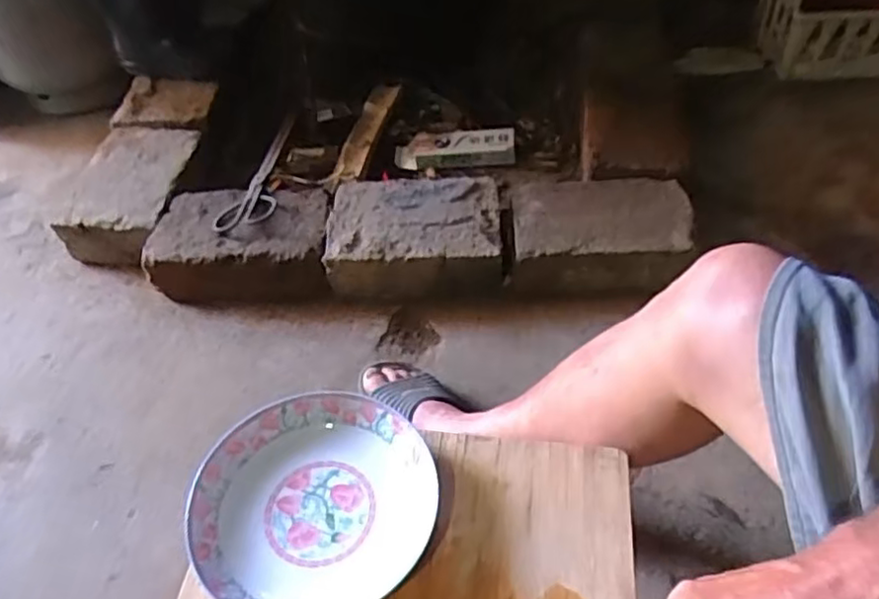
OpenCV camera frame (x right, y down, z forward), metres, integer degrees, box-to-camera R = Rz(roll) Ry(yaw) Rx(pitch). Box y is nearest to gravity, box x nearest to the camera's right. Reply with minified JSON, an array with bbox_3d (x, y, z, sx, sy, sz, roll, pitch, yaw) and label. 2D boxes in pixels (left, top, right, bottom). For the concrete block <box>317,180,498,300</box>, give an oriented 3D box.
[{"bbox_3d":[-0.040,-0.099,1.105,0.268,0.110,0.194,-2,47,3],"label":"concrete block"}]

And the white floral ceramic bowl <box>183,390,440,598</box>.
[{"bbox_3d":[-0.090,0.146,0.493,0.171,0.030,0.164,-11,45,-8],"label":"white floral ceramic bowl"}]

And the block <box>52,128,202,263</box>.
[{"bbox_3d":[-0.551,-0.198,1.238,0.174,0.115,0.299,-1,45,2],"label":"block"}]

